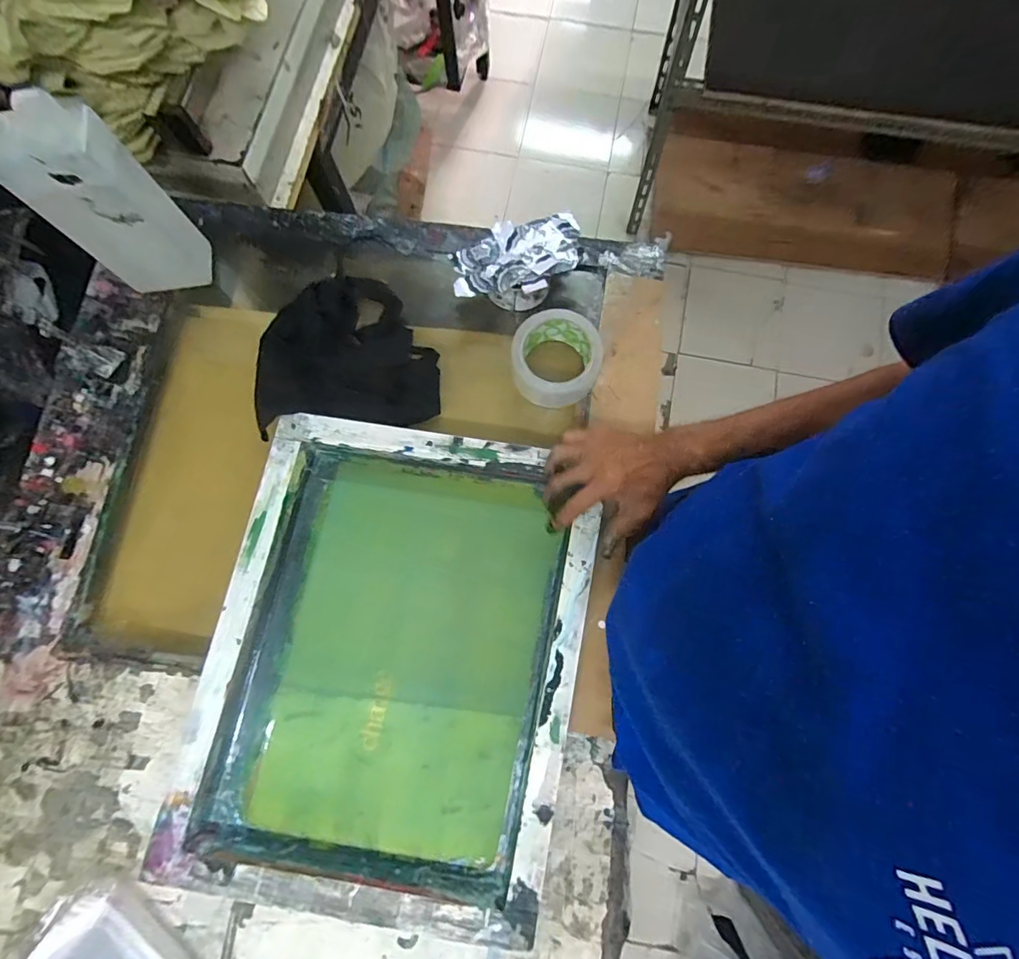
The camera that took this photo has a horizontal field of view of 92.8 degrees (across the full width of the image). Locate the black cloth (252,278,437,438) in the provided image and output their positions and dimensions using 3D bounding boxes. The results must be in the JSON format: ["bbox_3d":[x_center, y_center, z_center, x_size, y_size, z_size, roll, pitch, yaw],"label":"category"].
[{"bbox_3d":[-0.193,-0.159,0.578,0.213,0.037,0.193,-2,77,-1],"label":"black cloth"}]

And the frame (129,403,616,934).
[{"bbox_3d":[-0.113,0.174,0.504,0.354,0.049,0.448,11,77,2],"label":"frame"}]

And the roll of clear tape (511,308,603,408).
[{"bbox_3d":[0.054,-0.140,0.567,0.099,0.052,0.098,0,77,-1],"label":"roll of clear tape"}]

